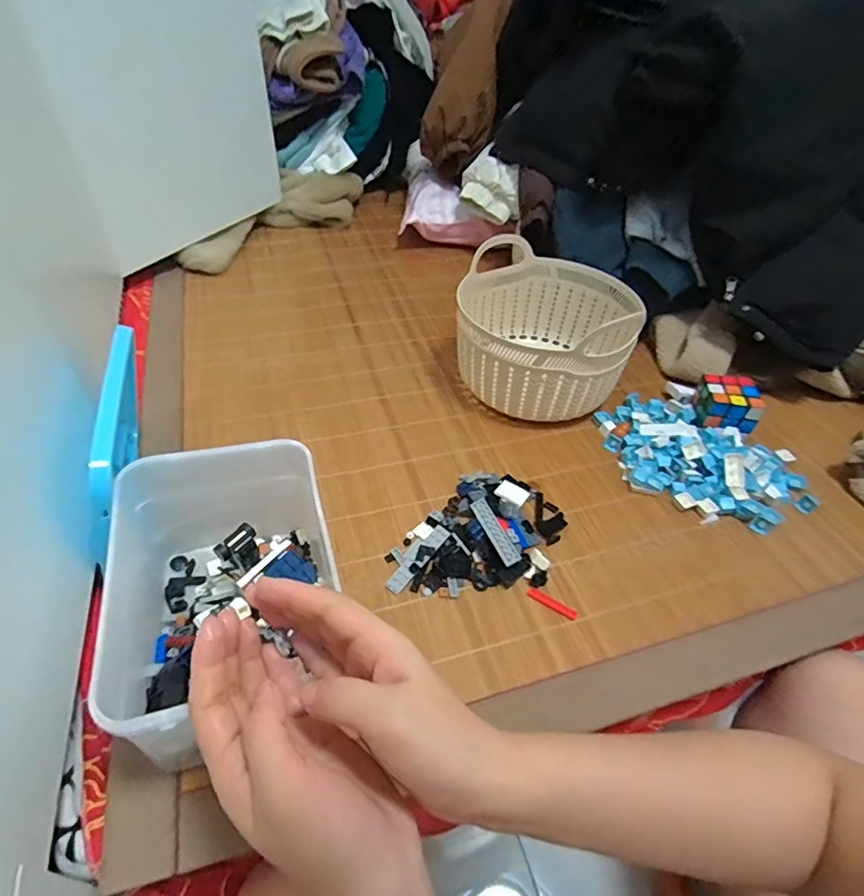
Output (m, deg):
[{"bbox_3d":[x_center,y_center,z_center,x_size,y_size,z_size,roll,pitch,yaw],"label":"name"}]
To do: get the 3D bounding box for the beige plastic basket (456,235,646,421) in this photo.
[{"bbox_3d":[0.140,-0.143,0.684,0.206,0.129,0.225,12,46,8],"label":"beige plastic basket"}]

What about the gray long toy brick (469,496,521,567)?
[{"bbox_3d":[0.062,0.083,0.529,0.016,0.012,0.079,-16,49,-18],"label":"gray long toy brick"}]

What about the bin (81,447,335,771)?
[{"bbox_3d":[-0.149,0.115,0.411,0.148,0.123,0.210,-11,48,-14],"label":"bin"}]

